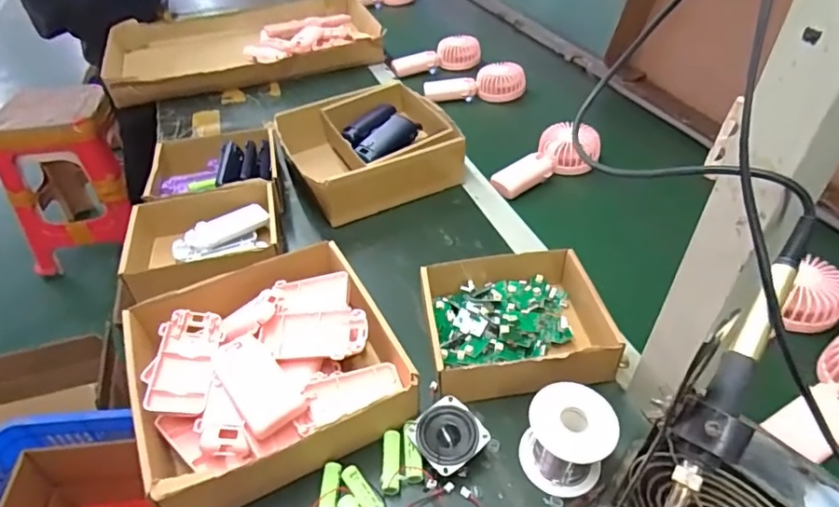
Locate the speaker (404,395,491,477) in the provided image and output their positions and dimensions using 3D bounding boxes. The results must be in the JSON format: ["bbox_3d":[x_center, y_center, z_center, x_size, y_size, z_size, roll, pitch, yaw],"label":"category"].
[{"bbox_3d":[0.024,0.156,0.443,0.054,0.031,0.054,-25,46,-24],"label":"speaker"}]

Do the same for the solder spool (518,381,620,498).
[{"bbox_3d":[0.117,0.148,0.418,0.063,0.065,0.059,-1,41,1],"label":"solder spool"}]

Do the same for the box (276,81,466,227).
[{"bbox_3d":[-0.075,-0.150,0.752,0.217,0.073,0.214,-16,43,-16],"label":"box"}]

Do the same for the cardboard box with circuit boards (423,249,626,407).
[{"bbox_3d":[0.096,0.069,0.519,0.172,0.055,0.157,-5,41,-4],"label":"cardboard box with circuit boards"}]

